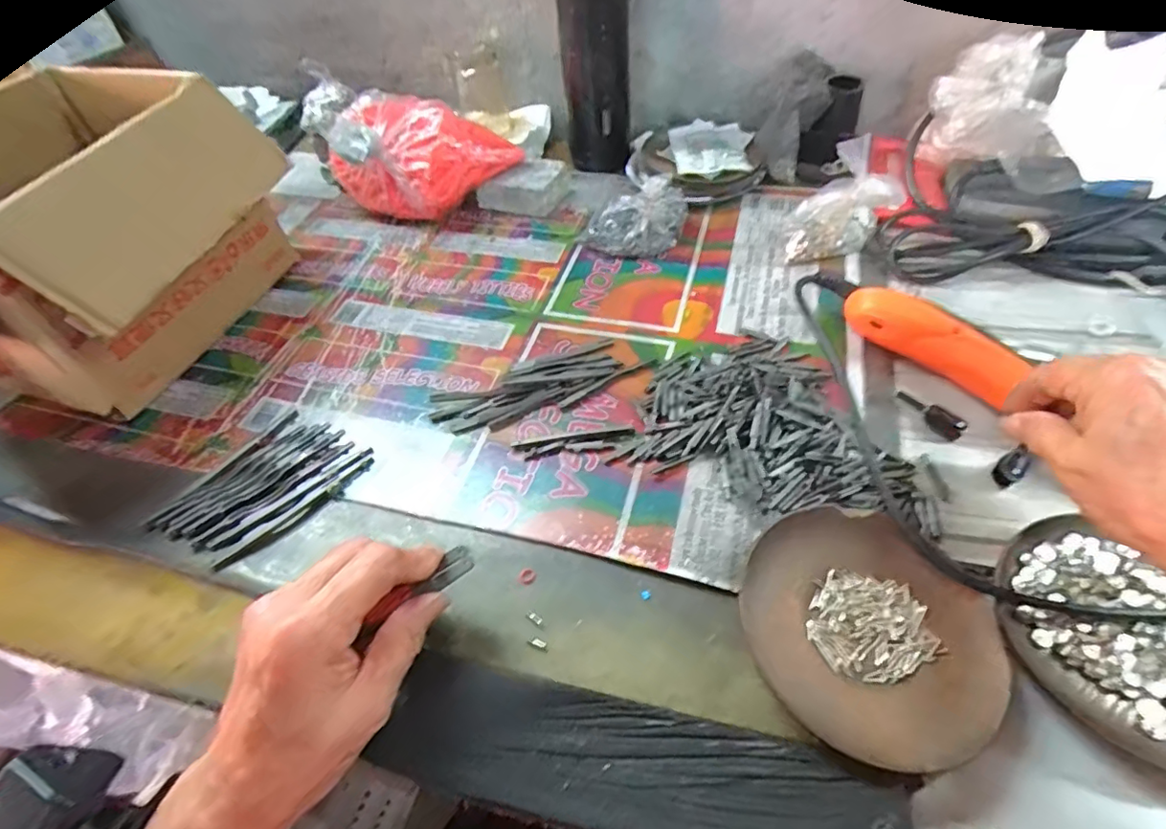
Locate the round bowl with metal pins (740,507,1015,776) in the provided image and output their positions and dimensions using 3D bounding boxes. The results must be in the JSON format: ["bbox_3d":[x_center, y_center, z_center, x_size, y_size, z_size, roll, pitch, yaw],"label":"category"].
[{"bbox_3d":[0.132,0.098,0.258,0.106,0.020,0.109,-3,50,3],"label":"round bowl with metal pins"}]

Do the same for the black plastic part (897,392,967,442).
[{"bbox_3d":[0.219,-0.002,0.347,0.012,0.009,0.042,-21,51,-11],"label":"black plastic part"}]

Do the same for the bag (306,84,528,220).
[{"bbox_3d":[-0.154,-0.245,0.526,0.169,0.099,0.112,9,51,13],"label":"bag"}]

